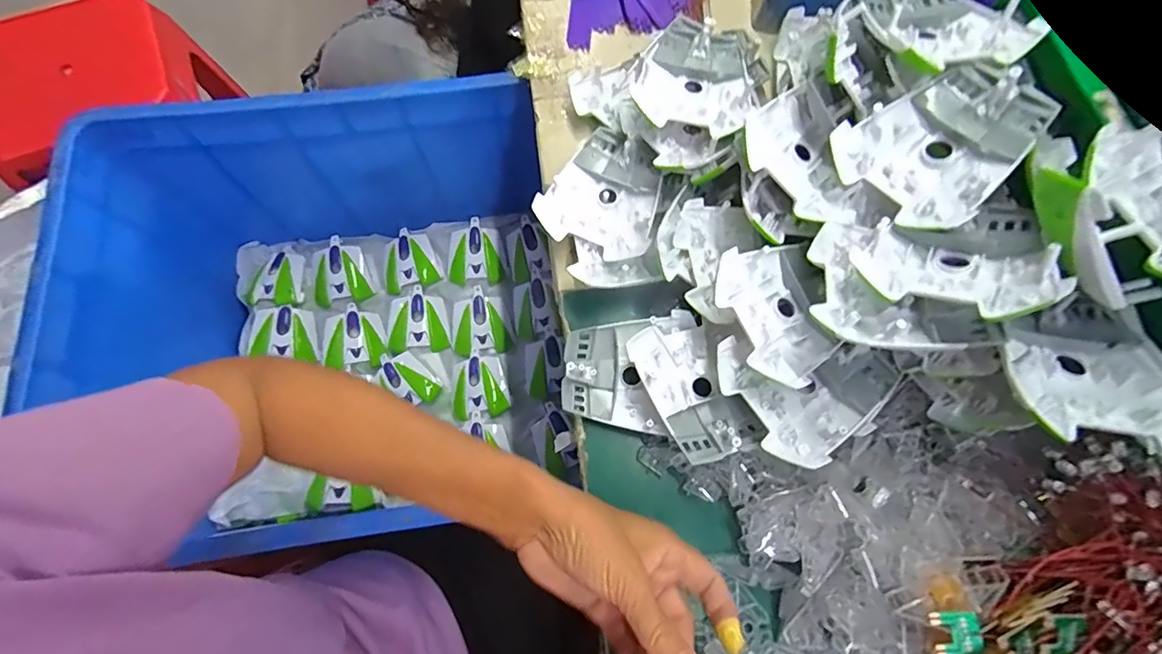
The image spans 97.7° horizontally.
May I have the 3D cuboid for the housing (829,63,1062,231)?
[{"bbox_3d":[0.240,-0.121,0.338,0.109,0.023,0.096,-38,67,11],"label":"housing"}]

